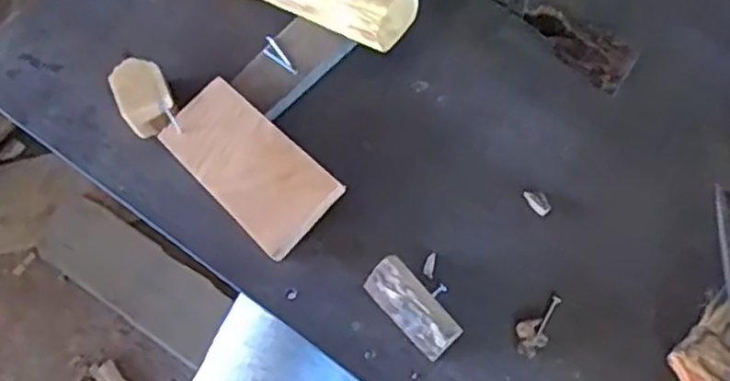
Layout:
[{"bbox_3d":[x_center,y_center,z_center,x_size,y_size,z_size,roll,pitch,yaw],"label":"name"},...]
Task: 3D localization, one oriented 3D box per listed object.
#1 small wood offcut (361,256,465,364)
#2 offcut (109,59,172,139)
[{"bbox_3d":[0.031,0.079,0.491,0.027,0.028,0.070,-38,70,-15],"label":"small wood offcut"},{"bbox_3d":[-0.171,-0.073,0.565,0.038,0.034,0.058,-21,66,-8],"label":"offcut"}]

